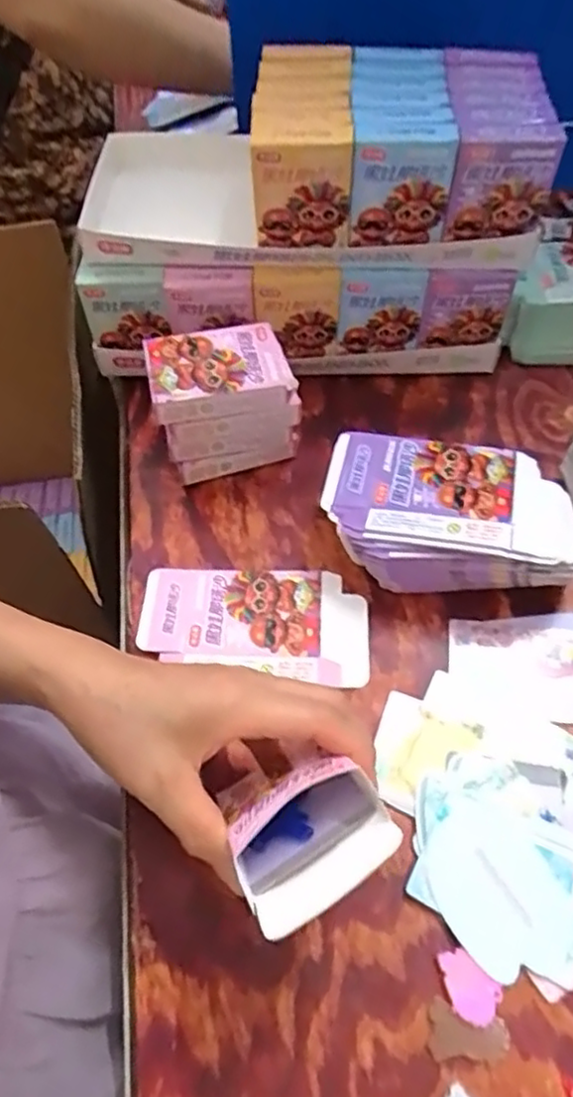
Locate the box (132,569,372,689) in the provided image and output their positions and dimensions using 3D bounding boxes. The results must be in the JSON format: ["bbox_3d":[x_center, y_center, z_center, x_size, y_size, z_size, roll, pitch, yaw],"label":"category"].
[{"bbox_3d":[-0.022,0.046,0.444,0.151,0.005,0.076,7,56,7],"label":"box"}]

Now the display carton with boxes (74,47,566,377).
[{"bbox_3d":[0.010,-0.250,0.528,0.334,0.195,0.136,-2,56,1],"label":"display carton with boxes"}]

